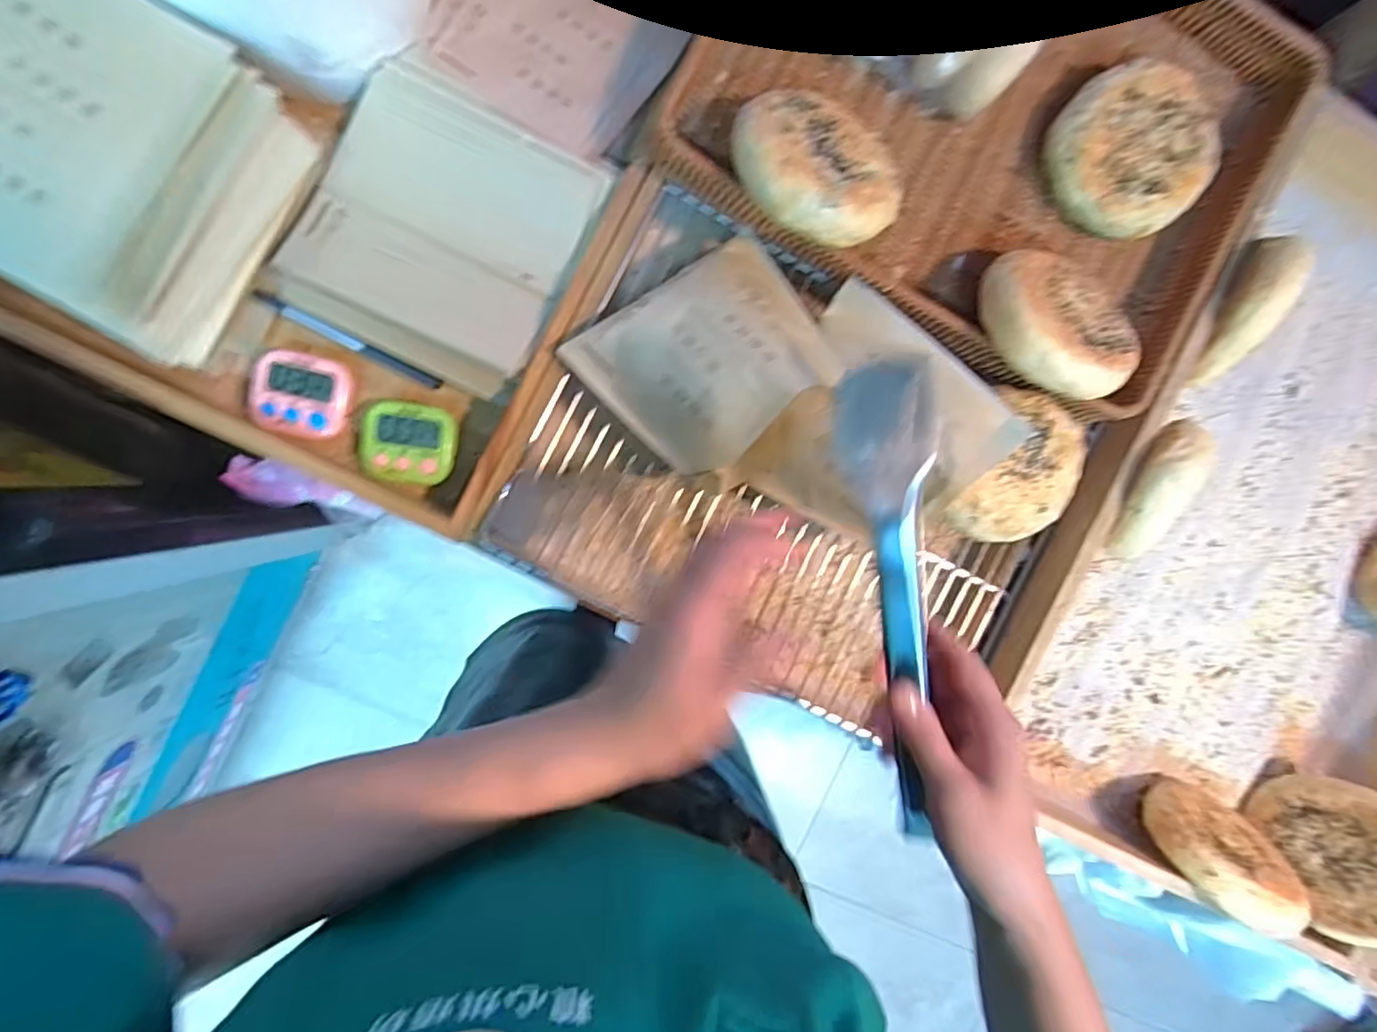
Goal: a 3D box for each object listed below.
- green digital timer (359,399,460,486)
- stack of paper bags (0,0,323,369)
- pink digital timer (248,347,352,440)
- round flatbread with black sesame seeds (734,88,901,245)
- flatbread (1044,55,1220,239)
[{"bbox_3d":[-0.213,-0.056,0.468,0.065,0.019,0.060,10,92,-8],"label":"green digital timer"},{"bbox_3d":[-0.370,-0.224,0.368,0.211,0.055,0.187,27,90,-8],"label":"stack of paper bags"},{"bbox_3d":[-0.285,-0.089,0.451,0.064,0.023,0.060,0,93,-7],"label":"pink digital timer"},{"bbox_3d":[0.088,-0.227,0.405,0.113,0.038,0.108,9,66,-20],"label":"round flatbread with black sesame seeds"},{"bbox_3d":[0.329,-0.271,0.460,0.112,0.042,0.114,0,93,-7],"label":"flatbread"}]

